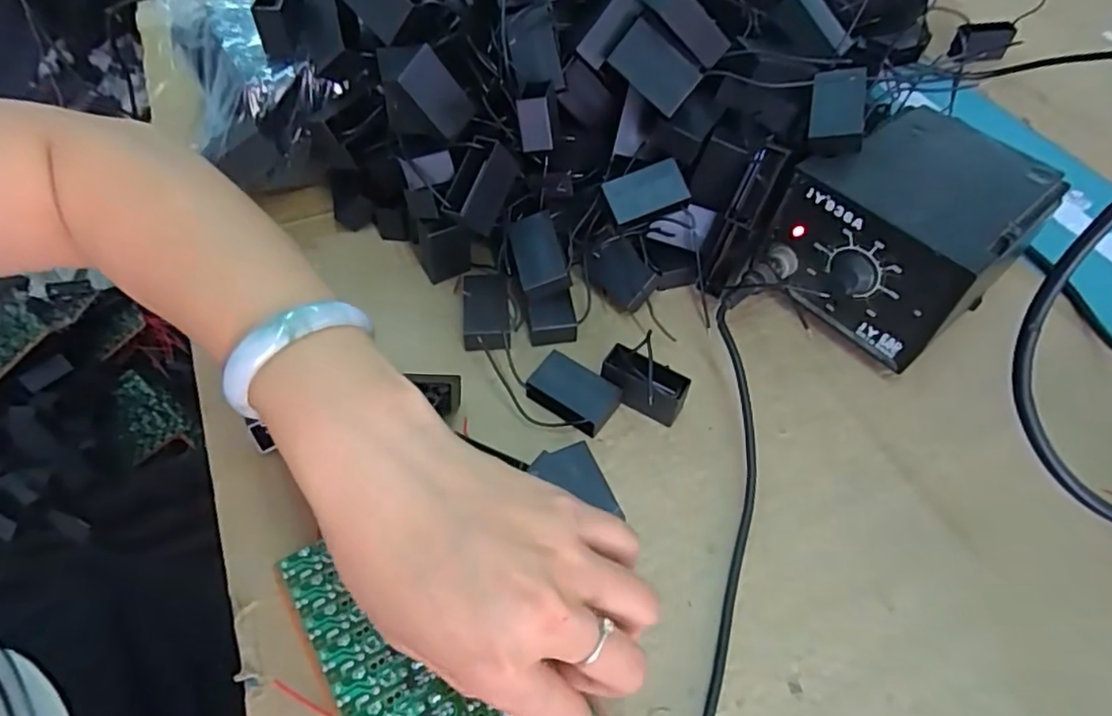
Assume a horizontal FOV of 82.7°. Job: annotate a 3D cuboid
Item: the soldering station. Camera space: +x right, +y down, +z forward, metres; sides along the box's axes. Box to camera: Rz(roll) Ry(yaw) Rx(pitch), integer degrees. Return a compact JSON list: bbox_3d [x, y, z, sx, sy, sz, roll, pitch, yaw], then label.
[{"bbox_3d":[0.215,-0.078,0.394,0.150,0.092,0.113,-39,64,-25],"label":"soldering station"}]

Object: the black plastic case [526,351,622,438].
[{"bbox_3d":[0.010,0.022,0.364,0.049,0.019,0.031,33,60,20],"label":"black plastic case"}]

